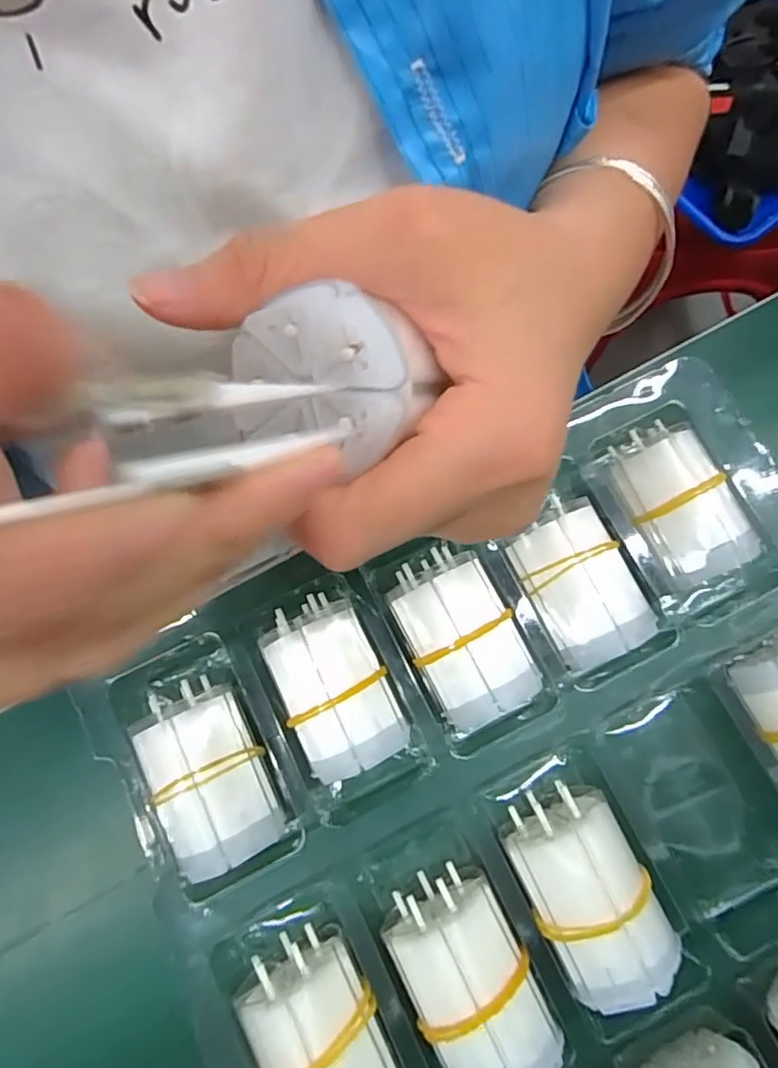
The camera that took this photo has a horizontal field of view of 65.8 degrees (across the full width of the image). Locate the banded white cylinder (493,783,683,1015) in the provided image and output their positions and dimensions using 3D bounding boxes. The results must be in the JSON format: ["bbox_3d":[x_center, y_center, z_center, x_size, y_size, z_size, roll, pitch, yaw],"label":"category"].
[{"bbox_3d":[0.067,0.125,0.213,0.039,0.034,0.065,-22,77,-4],"label":"banded white cylinder"}]

